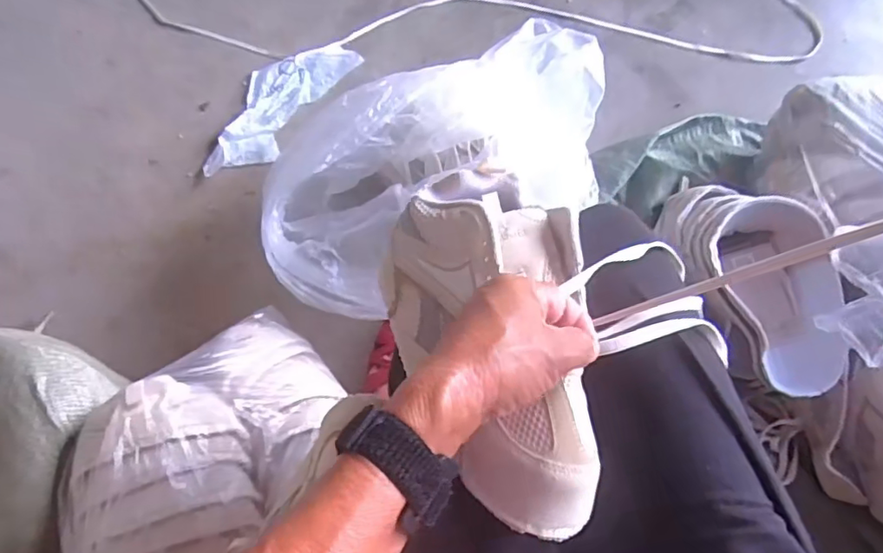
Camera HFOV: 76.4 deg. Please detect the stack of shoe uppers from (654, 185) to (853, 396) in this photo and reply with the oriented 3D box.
[{"bbox_3d":[0.395,0.003,0.713,0.137,0.115,0.292,-18,70,-6],"label":"stack of shoe uppers"}]

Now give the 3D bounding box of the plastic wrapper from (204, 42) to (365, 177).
[{"bbox_3d":[-0.279,-0.288,0.930,0.135,0.020,0.306,31,73,11],"label":"plastic wrapper"}]

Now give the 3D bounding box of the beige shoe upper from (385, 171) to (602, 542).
[{"bbox_3d":[0.039,0.034,0.355,0.133,0.052,0.237,-12,64,-4],"label":"beige shoe upper"}]

